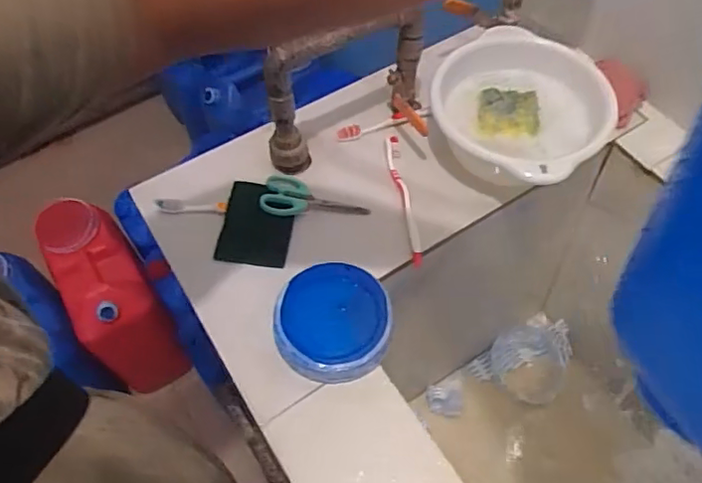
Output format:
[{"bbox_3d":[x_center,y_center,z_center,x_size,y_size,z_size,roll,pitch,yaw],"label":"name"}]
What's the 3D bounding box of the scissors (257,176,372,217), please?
[{"bbox_3d":[-0.041,-0.049,0.673,0.121,0.019,0.058,10,58,-6],"label":"scissors"}]

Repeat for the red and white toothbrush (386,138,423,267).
[{"bbox_3d":[0.059,-0.054,0.672,0.018,0.015,0.172,-6,58,-2],"label":"red and white toothbrush"}]

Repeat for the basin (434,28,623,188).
[{"bbox_3d":[0.191,-0.149,0.687,0.186,0.079,0.201,-1,58,2],"label":"basin"}]

